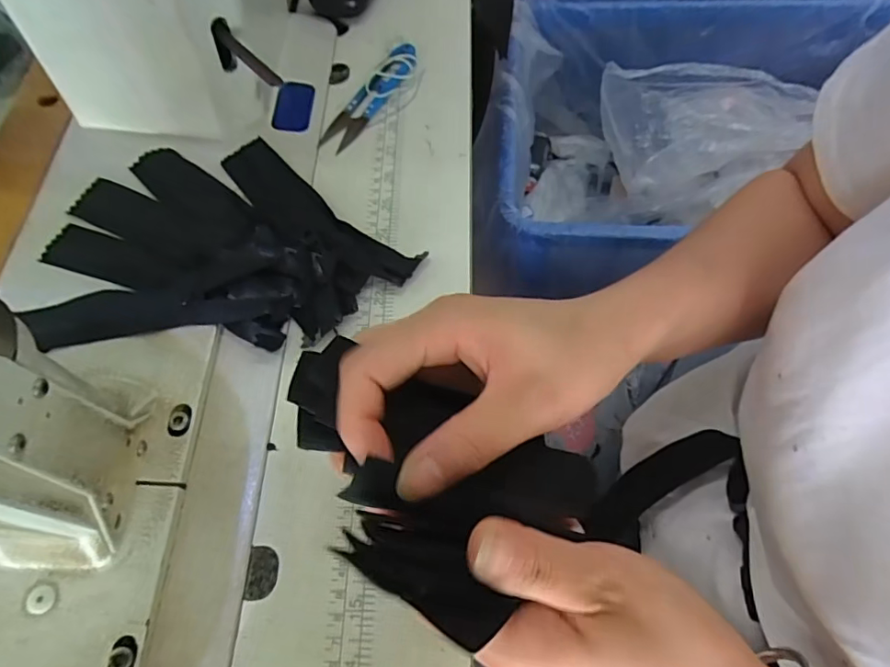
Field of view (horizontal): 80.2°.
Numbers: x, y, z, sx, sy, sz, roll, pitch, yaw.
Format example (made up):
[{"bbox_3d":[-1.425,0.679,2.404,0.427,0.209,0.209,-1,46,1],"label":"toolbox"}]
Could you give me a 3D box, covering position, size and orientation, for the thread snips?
[{"bbox_3d":[-0.058,-0.186,0.411,0.025,0.012,0.113,27,67,14],"label":"thread snips"}]

